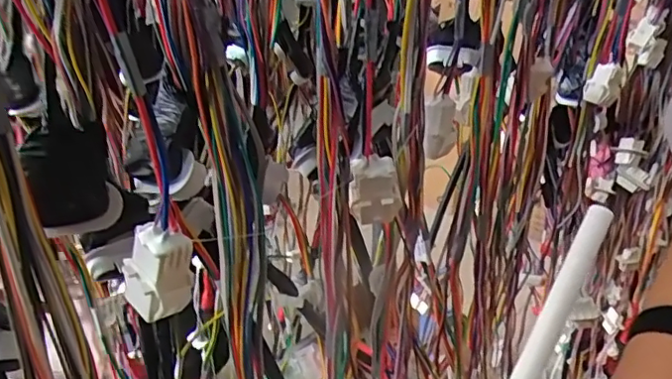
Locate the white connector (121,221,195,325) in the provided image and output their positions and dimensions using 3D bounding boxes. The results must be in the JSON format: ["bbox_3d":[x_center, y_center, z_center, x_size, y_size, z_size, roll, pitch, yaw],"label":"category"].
[{"bbox_3d":[-0.065,0.029,0.202,0.021,0.031,0.018,-19,33,-34],"label":"white connector"}]

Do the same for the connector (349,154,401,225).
[{"bbox_3d":[0.019,0.000,0.273,0.024,0.034,0.010,-2,27,-5],"label":"connector"}]

